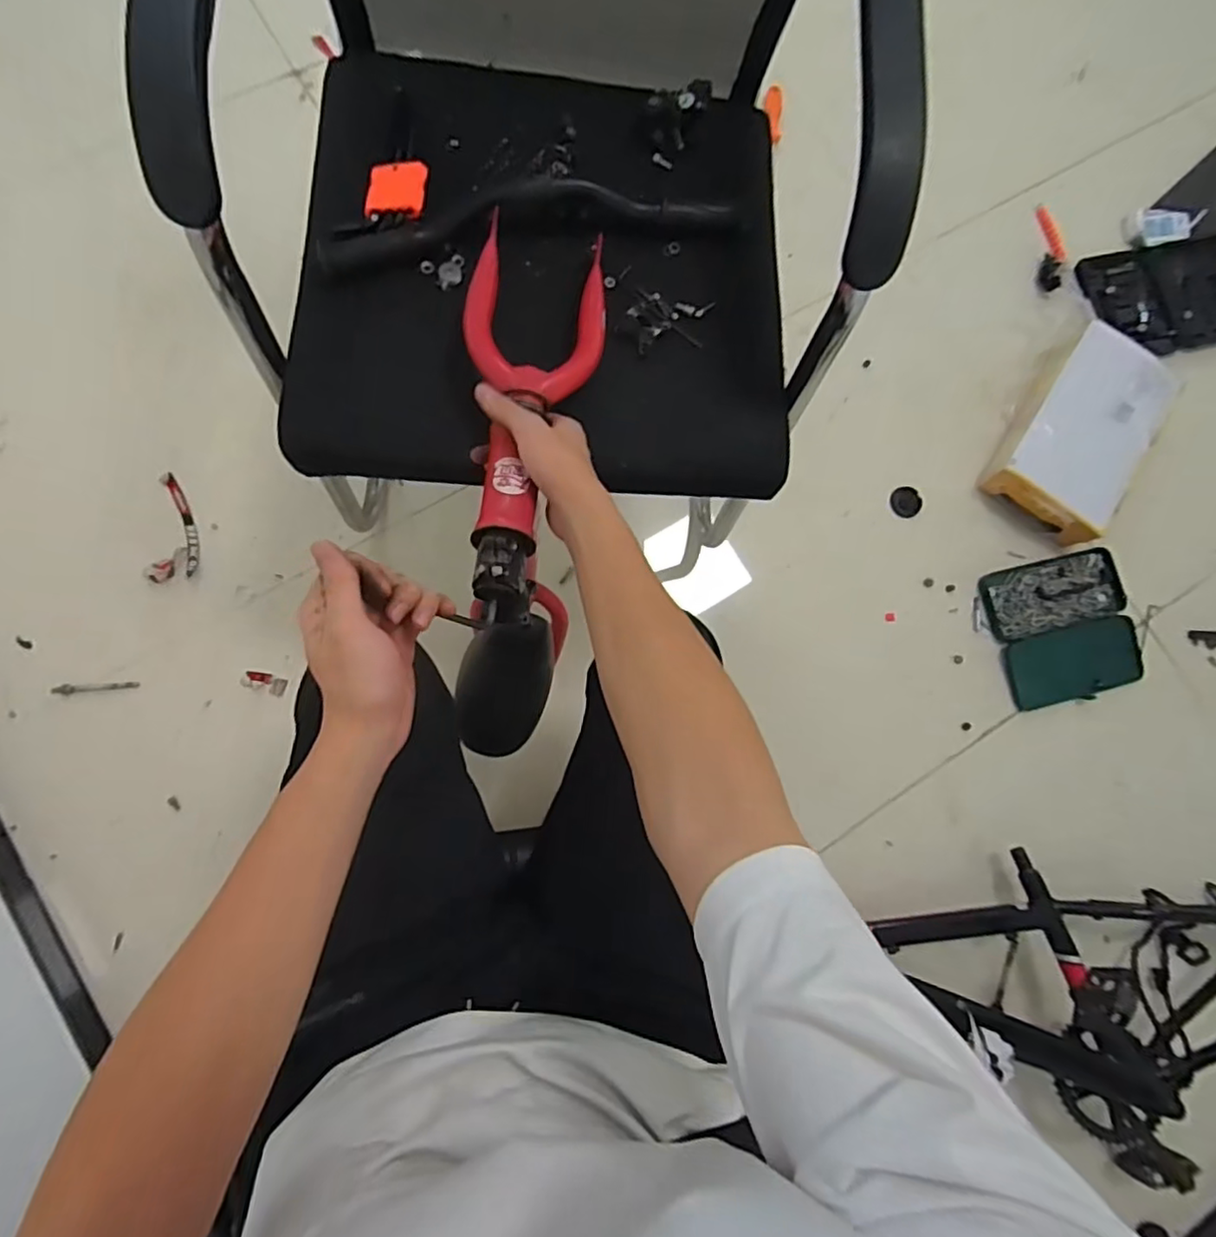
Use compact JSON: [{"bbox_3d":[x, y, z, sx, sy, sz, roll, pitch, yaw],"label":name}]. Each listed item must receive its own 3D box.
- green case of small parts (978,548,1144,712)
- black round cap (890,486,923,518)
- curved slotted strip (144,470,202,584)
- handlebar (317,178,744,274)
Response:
[{"bbox_3d":[0.793,0.019,1.132,0.253,0.039,0.245,-13,86,-7],"label":"green case of small parts"},{"bbox_3d":[0.524,-0.205,1.134,0.056,0.010,0.052,1,84,-6],"label":"black round cap"},{"bbox_3d":[-0.660,-0.137,0.985,0.069,0.022,0.169,5,84,-6],"label":"curved slotted strip"},{"bbox_3d":[-0.067,-0.375,0.606,0.389,0.028,0.060,-12,83,-8],"label":"handlebar"}]

